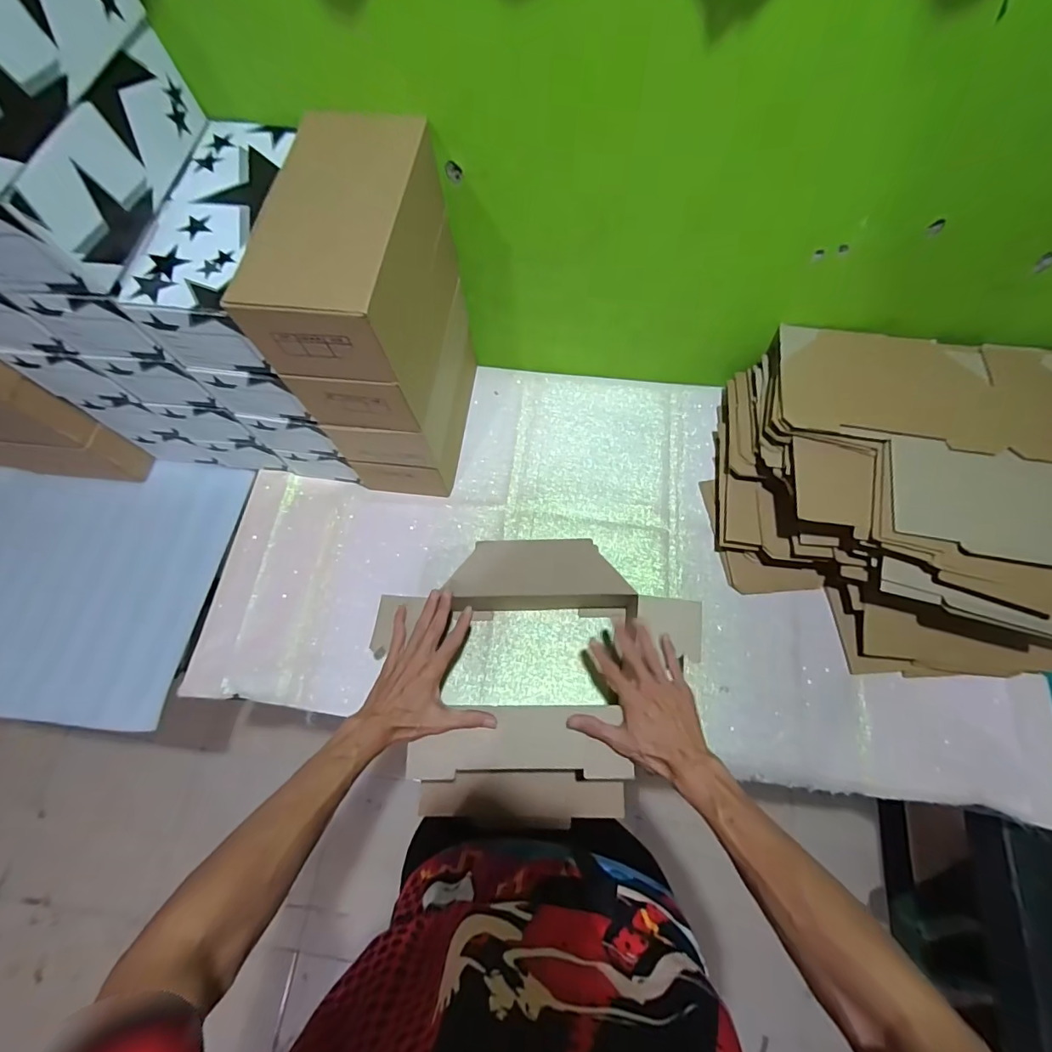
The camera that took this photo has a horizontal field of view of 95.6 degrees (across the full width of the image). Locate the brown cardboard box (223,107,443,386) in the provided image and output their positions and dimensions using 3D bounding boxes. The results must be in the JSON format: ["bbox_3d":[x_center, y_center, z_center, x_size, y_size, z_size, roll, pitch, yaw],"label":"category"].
[{"bbox_3d":[-0.187,-0.298,0.511,0.137,0.103,0.261,7,70,4],"label":"brown cardboard box"}]

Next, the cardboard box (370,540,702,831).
[{"bbox_3d":[0.006,0.207,0.616,0.412,0.166,0.337,1,70,2],"label":"cardboard box"}]

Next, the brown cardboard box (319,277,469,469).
[{"bbox_3d":[-0.179,-0.218,0.698,0.136,0.108,0.262,8,70,4],"label":"brown cardboard box"}]

